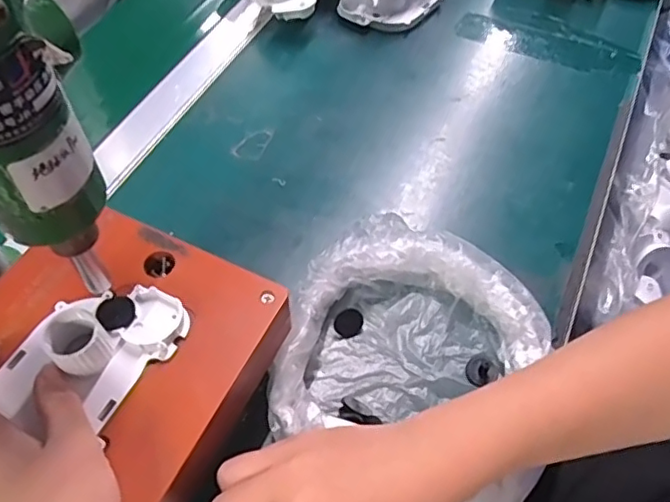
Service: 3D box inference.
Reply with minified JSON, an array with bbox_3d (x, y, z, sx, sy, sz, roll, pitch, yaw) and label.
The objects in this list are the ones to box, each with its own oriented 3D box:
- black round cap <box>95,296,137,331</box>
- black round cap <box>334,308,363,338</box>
[{"bbox_3d":[-0.118,0.033,0.319,0.019,0.004,0.022,-38,64,-23],"label":"black round cap"},{"bbox_3d":[0.009,0.047,0.395,0.017,0.010,0.019,34,61,17],"label":"black round cap"}]

